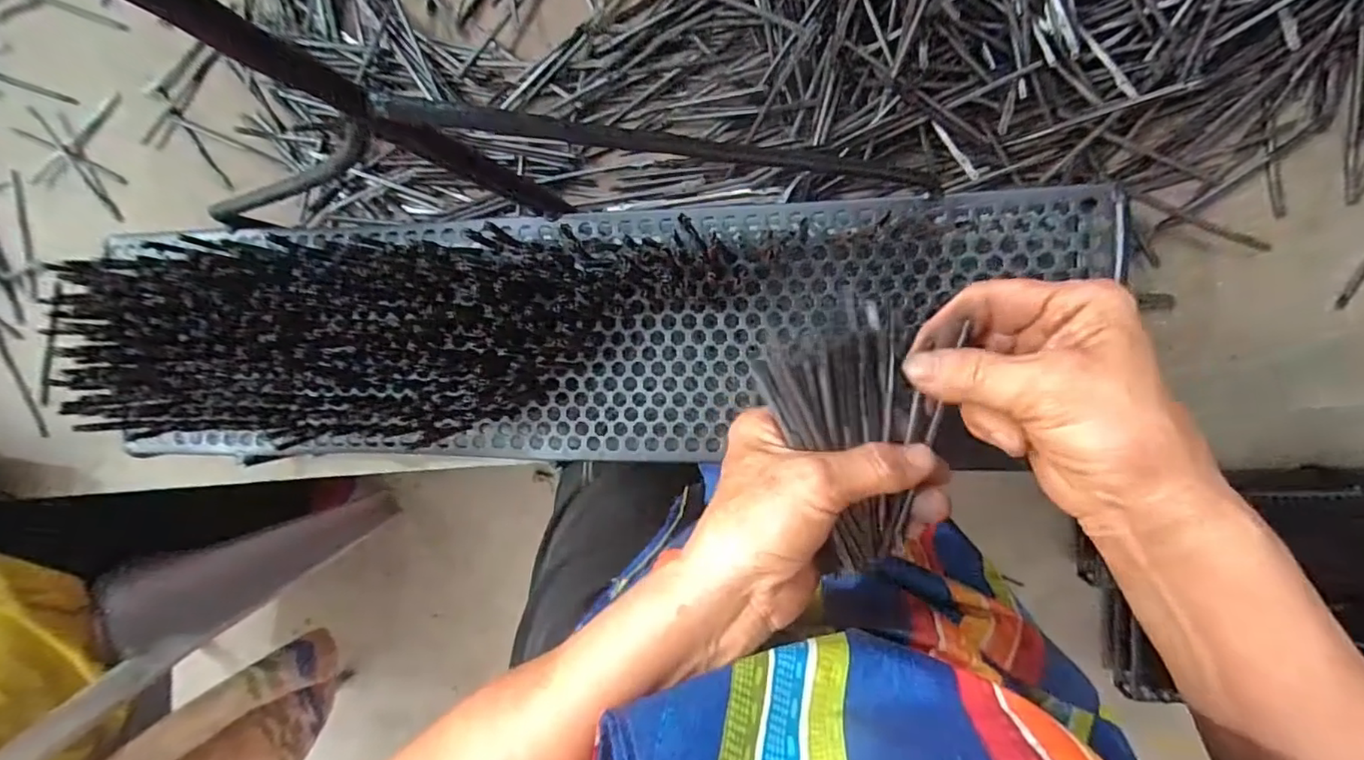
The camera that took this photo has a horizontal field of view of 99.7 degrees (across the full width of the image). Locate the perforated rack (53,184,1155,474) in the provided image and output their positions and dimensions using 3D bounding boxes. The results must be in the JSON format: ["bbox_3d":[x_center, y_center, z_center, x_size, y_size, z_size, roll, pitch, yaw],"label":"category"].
[{"bbox_3d":[-0.070,-0.023,0.318,0.590,0.054,0.148,0,97,7],"label":"perforated rack"}]

